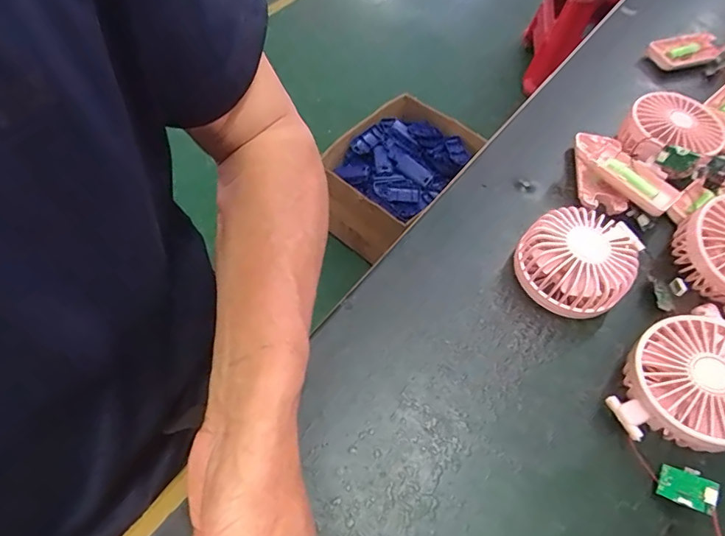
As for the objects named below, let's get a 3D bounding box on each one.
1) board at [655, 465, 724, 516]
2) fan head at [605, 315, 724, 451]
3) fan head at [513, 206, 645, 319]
[{"bbox_3d":[0.209,0.141,0.301,0.031,0.006,0.024,13,73,41],"label":"board"},{"bbox_3d":[0.221,0.083,0.321,0.096,0.051,0.082,-21,61,-17],"label":"fan head"},{"bbox_3d":[0.171,-0.008,0.377,0.084,0.051,0.084,2,57,-3],"label":"fan head"}]

